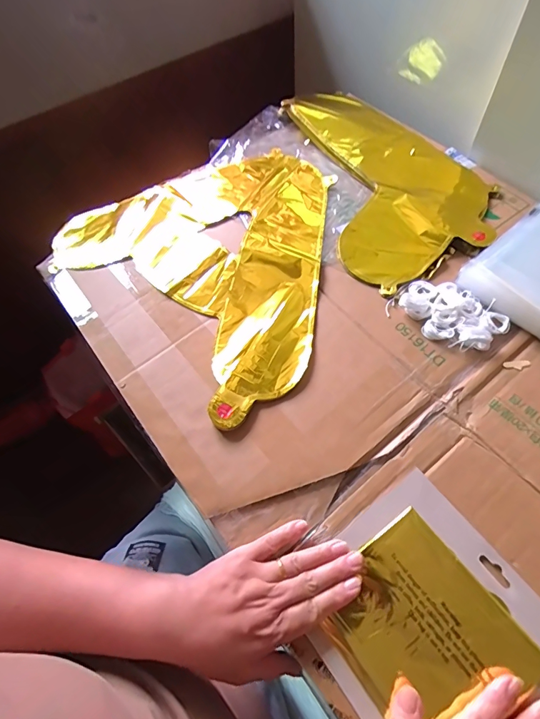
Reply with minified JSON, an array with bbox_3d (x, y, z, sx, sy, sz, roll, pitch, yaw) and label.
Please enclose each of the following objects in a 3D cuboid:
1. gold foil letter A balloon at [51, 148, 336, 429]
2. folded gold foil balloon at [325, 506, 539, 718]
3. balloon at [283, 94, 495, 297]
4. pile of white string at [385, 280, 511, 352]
[{"bbox_3d":[-0.065,-0.156,0.512,0.384,0.017,0.357,33,69,19],"label":"gold foil letter A balloon"},{"bbox_3d":[0.121,0.215,0.320,0.119,0.007,0.140,-38,66,-5],"label":"folded gold foil balloon"},{"bbox_3d":[0.168,-0.271,0.567,0.213,0.027,0.404,-12,62,-2],"label":"balloon"},{"bbox_3d":[0.195,-0.052,0.437,0.075,0.018,0.107,-40,66,-16],"label":"pile of white string"}]

